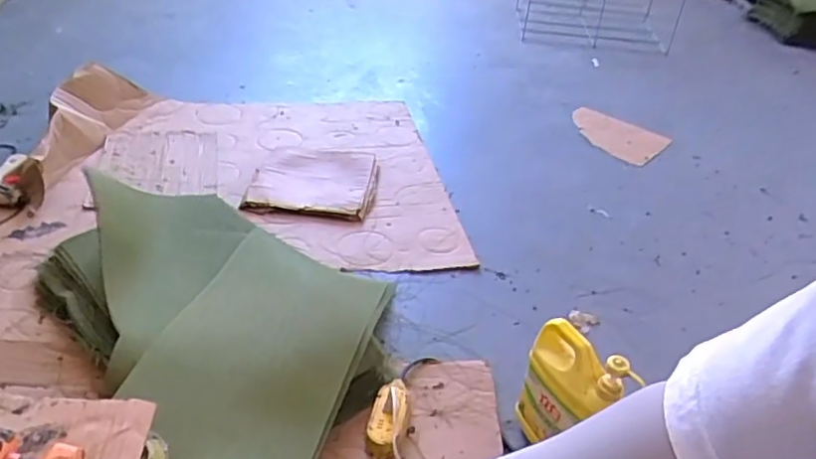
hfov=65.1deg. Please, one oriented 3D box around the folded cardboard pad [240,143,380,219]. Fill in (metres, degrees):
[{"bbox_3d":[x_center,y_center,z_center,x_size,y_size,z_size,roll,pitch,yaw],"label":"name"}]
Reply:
[{"bbox_3d":[-0.221,-0.124,1.534,0.278,0.015,0.301,5,37,-2],"label":"folded cardboard pad"}]

